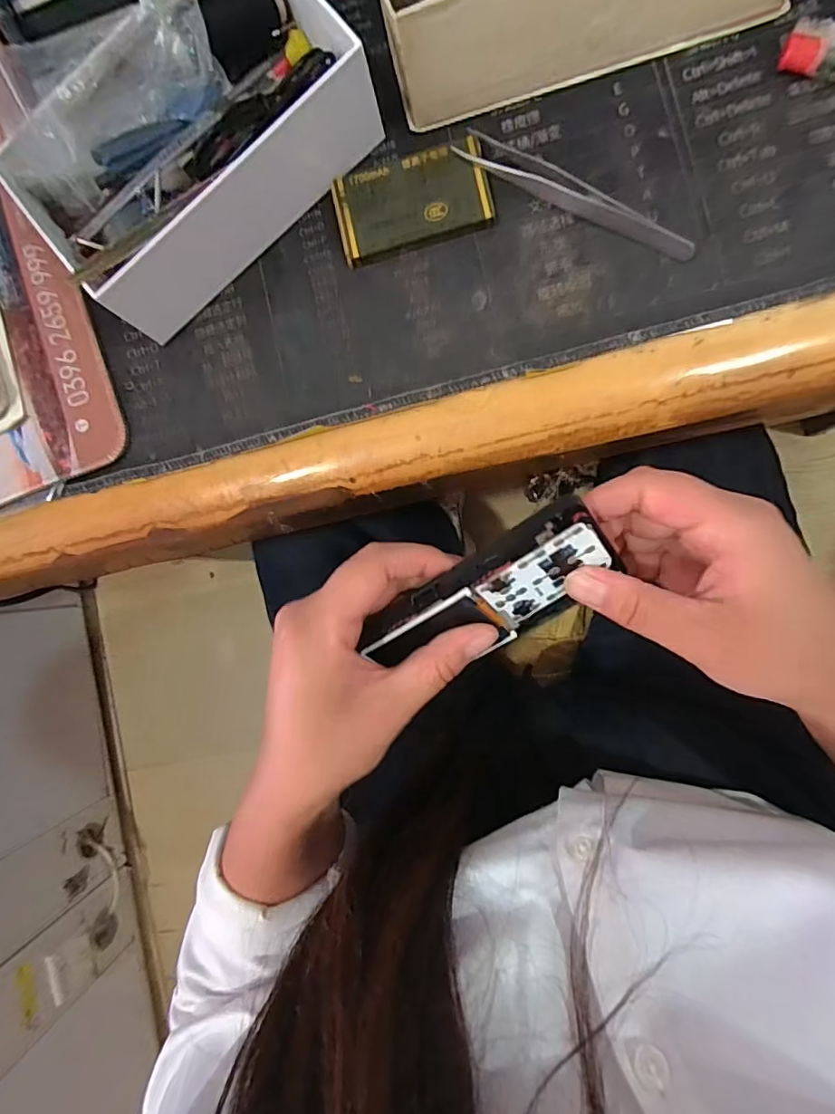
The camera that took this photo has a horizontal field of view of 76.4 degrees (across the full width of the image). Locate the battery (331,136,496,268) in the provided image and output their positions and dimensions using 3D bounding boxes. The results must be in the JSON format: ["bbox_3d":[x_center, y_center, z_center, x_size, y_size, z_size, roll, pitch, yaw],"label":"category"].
[{"bbox_3d":[-0.003,-0.185,0.277,0.078,0.008,0.044,-13,89,7],"label":"battery"}]

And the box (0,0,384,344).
[{"bbox_3d":[-0.112,-0.207,0.262,0.176,0.062,0.101,-42,85,6],"label":"box"}]

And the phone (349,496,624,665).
[{"bbox_3d":[0.032,0.017,0.240,0.110,0.015,0.049,-36,125,18],"label":"phone"}]

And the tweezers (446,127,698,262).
[{"bbox_3d":[0.078,-0.180,0.265,0.127,0.011,0.018,31,94,6],"label":"tweezers"}]

